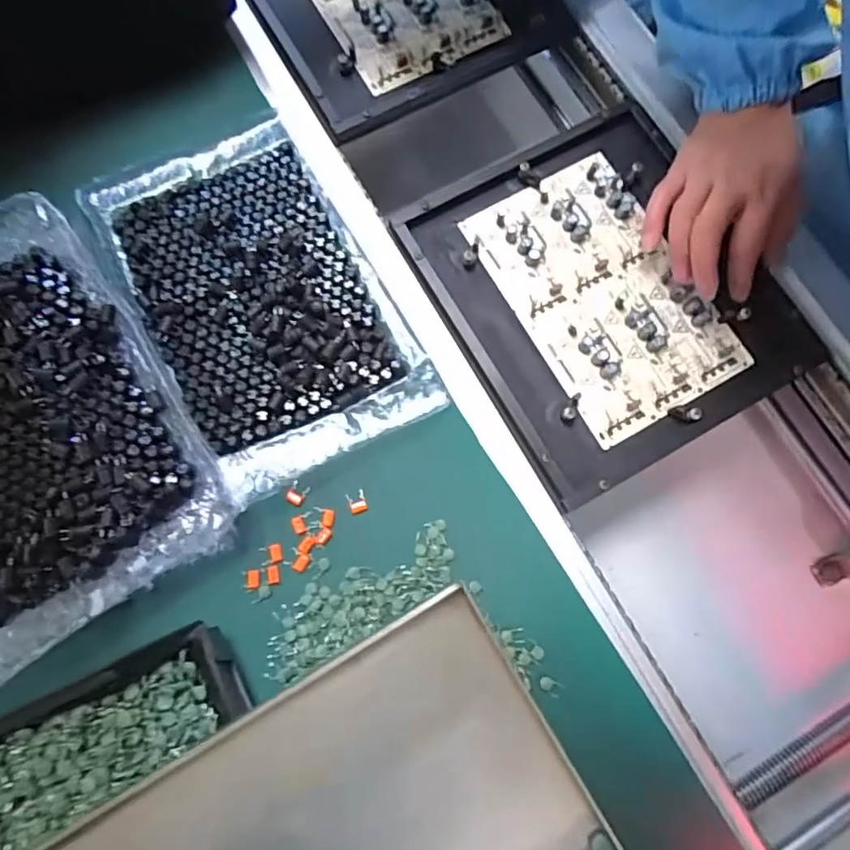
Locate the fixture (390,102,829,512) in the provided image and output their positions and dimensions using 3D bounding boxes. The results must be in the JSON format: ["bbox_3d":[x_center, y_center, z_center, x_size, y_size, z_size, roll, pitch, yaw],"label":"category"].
[{"bbox_3d":[0.132,-0.105,0.431,0.221,0.016,0.256,-28,78,-8],"label":"fixture"}]

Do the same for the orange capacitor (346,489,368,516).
[{"bbox_3d":[-0.046,0.053,0.388,0.012,0.004,0.015,-17,77,-6],"label":"orange capacitor"}]

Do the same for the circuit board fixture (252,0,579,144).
[{"bbox_3d":[-0.038,-0.397,0.501,0.225,0.017,0.257,-29,78,-8],"label":"circuit board fixture"}]

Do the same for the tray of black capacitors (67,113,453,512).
[{"bbox_3d":[-0.121,-0.094,0.408,0.155,0.025,0.266,-31,79,-9],"label":"tray of black capacitors"}]

